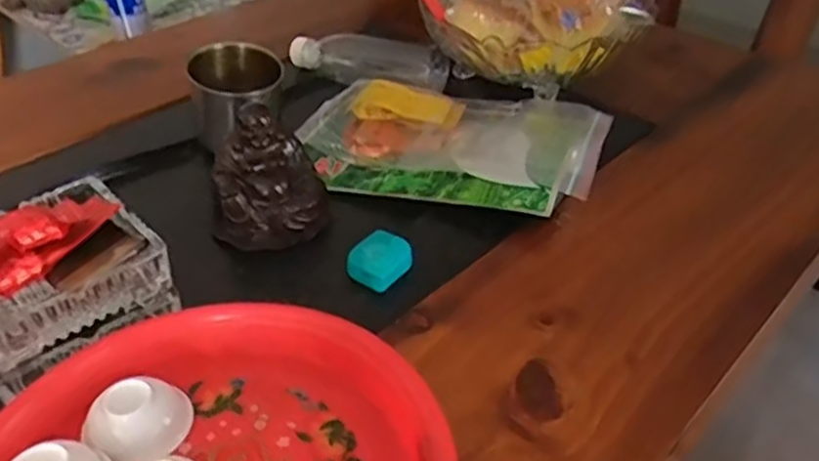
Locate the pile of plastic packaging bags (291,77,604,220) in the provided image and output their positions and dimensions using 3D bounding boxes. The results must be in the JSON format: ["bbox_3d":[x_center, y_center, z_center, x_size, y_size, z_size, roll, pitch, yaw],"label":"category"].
[{"bbox_3d":[0.039,-0.089,0.655,0.270,0.034,0.186,13,41,16],"label":"pile of plastic packaging bags"}]

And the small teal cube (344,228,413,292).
[{"bbox_3d":[-0.022,0.022,0.530,0.036,0.022,0.045,30,48,33],"label":"small teal cube"}]

